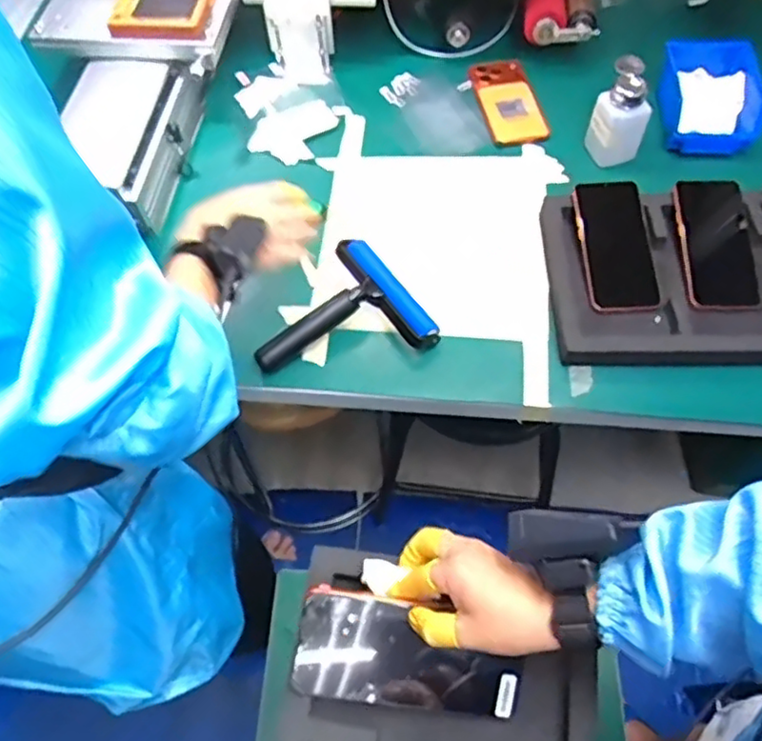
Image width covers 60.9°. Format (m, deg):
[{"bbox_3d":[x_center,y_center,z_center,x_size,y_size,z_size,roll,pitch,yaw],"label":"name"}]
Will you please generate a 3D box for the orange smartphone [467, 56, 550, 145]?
[{"bbox_3d":[0.174,-0.372,0.889,0.077,0.017,0.164,-11,60,-5],"label":"orange smartphone"}]

